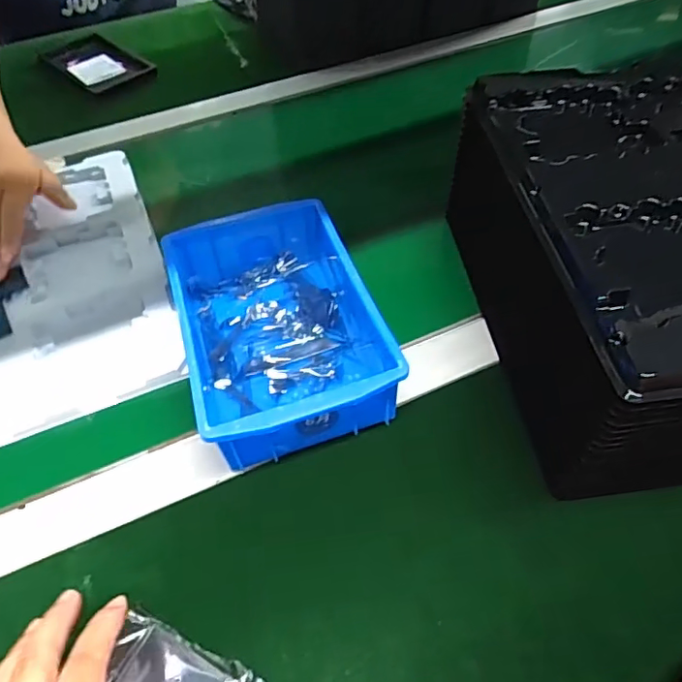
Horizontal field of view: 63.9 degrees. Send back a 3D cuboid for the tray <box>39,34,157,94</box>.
[{"bbox_3d":[-0.332,-0.379,0.745,0.176,0.010,0.094,36,61,27],"label":"tray"}]

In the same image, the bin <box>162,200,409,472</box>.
[{"bbox_3d":[-0.048,-0.012,0.407,0.126,0.065,0.197,-16,53,-10],"label":"bin"}]

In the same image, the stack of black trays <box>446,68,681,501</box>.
[{"bbox_3d":[0.216,-0.055,0.384,0.203,0.138,0.276,-6,52,-2],"label":"stack of black trays"}]

